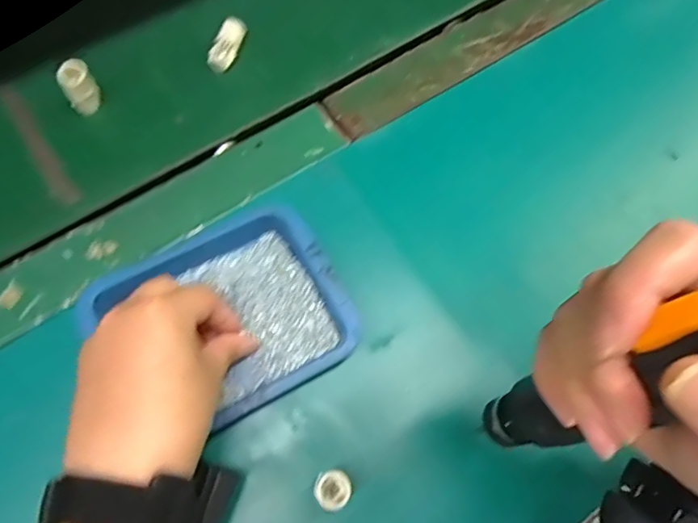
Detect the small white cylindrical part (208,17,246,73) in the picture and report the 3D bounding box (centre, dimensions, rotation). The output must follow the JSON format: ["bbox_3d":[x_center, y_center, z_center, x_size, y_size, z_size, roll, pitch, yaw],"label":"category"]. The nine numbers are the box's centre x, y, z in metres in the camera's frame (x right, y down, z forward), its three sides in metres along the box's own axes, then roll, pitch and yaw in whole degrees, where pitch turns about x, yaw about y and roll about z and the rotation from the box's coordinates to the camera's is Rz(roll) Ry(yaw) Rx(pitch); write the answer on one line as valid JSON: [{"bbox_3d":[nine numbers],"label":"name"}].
[{"bbox_3d":[-0.102,-0.185,0.451,0.019,0.013,0.048,22,82,7],"label":"small white cylindrical part"}]

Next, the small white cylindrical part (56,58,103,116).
[{"bbox_3d":[-0.207,-0.133,0.414,0.024,0.045,0.017,-25,70,-12],"label":"small white cylindrical part"}]

